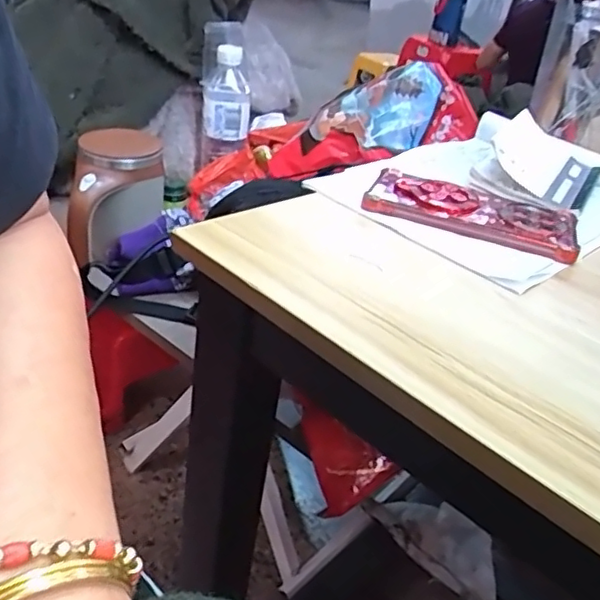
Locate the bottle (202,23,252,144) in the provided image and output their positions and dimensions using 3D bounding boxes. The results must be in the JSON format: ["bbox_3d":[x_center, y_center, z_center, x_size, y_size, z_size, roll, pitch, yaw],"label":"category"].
[{"bbox_3d":[-0.097,-0.290,0.827,0.062,0.147,0.048,-9,14,-25],"label":"bottle"}]

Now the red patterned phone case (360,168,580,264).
[{"bbox_3d":[0.138,-0.072,0.507,0.165,0.025,0.067,16,33,12],"label":"red patterned phone case"}]

